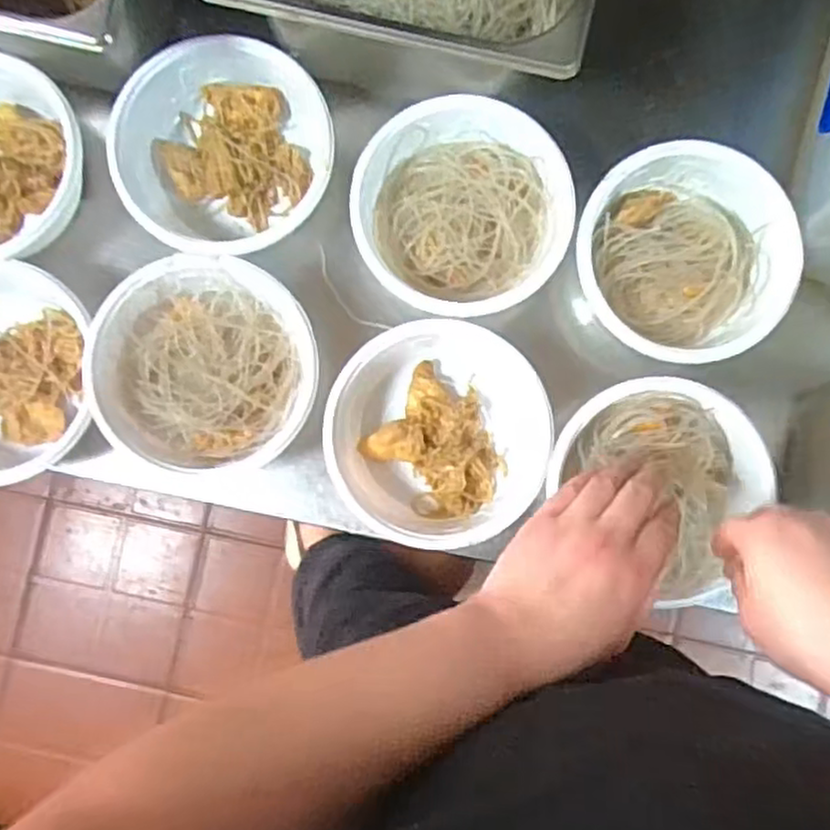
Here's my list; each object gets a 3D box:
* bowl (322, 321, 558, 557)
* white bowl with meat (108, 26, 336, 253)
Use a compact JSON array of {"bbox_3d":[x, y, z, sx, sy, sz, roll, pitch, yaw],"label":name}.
[{"bbox_3d":[0.021,0.013,0.587,0.173,0.062,0.176,12,88,1],"label":"bowl"},{"bbox_3d":[-0.152,-0.214,0.597,0.167,0.064,0.162,0,88,0],"label":"white bowl with meat"}]

